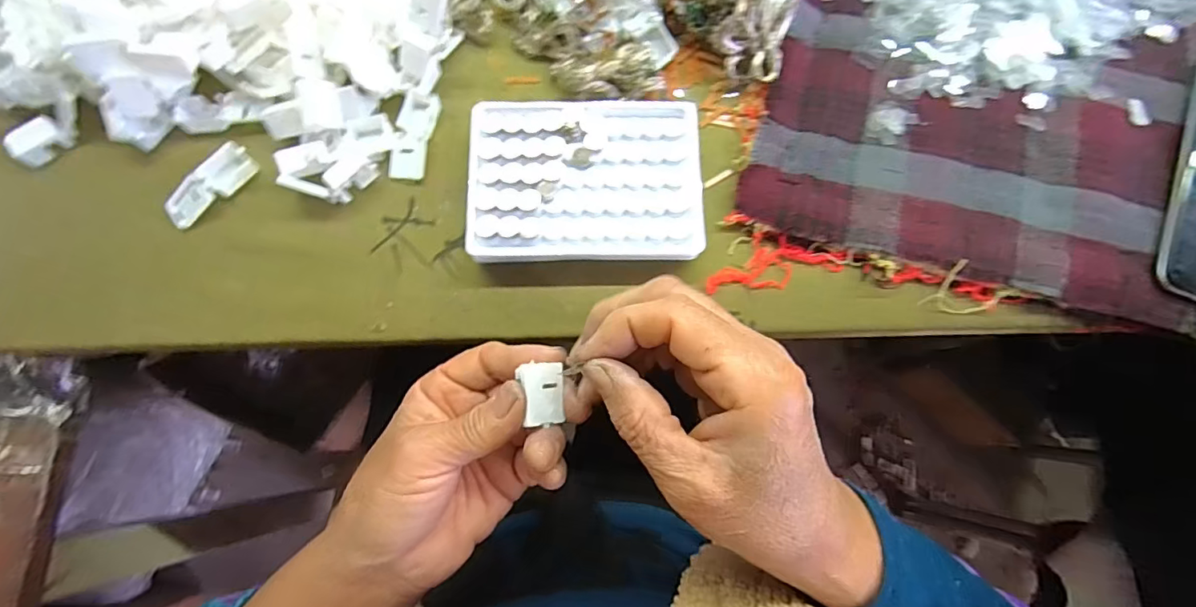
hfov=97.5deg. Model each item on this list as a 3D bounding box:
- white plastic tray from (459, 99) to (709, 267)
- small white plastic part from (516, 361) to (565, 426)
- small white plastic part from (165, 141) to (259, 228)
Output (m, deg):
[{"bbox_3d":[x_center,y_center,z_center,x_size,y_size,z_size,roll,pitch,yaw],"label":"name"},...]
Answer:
[{"bbox_3d":[-0.006,-0.071,0.303,0.130,0.020,0.094,-2,78,0],"label":"white plastic tray"},{"bbox_3d":[-0.025,0.040,0.231,0.019,0.008,0.025,5,76,-30],"label":"small white plastic part"},{"bbox_3d":[-0.226,-0.069,0.305,0.055,0.013,0.019,-42,81,-8],"label":"small white plastic part"}]

